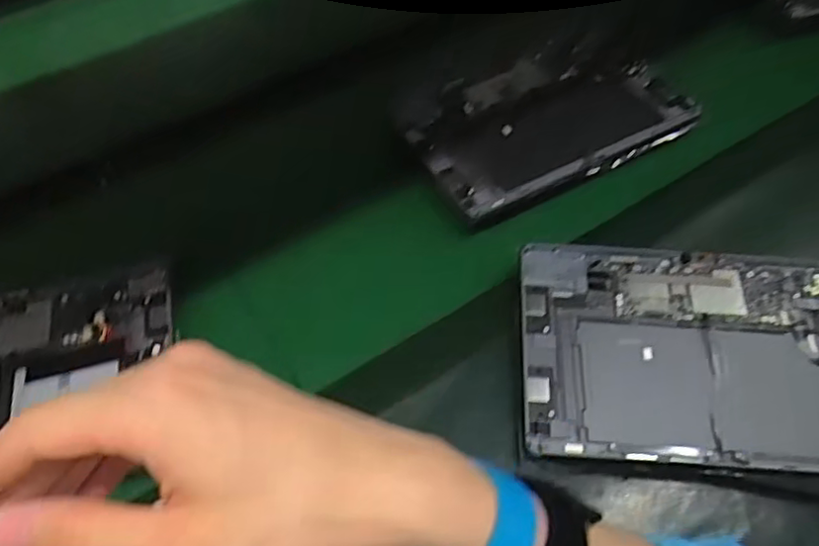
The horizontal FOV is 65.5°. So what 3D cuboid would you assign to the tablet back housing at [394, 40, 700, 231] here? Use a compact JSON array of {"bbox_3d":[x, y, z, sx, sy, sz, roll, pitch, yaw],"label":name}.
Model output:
[{"bbox_3d":[0.128,-0.151,0.603,0.259,0.017,0.169,-24,56,-14],"label":"tablet back housing"}]

